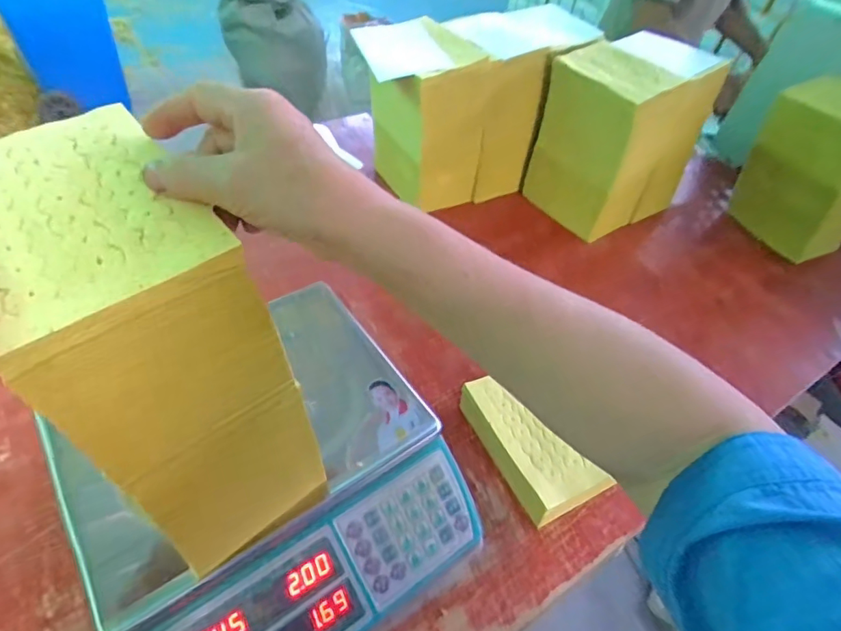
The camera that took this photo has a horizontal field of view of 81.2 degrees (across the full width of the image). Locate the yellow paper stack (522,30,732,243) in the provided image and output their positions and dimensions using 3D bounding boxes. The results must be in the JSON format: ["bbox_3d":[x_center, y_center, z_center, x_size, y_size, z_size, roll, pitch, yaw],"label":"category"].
[{"bbox_3d":[0.332,-0.293,0.816,0.219,0.253,0.165,-22,56,-24],"label":"yellow paper stack"}]

